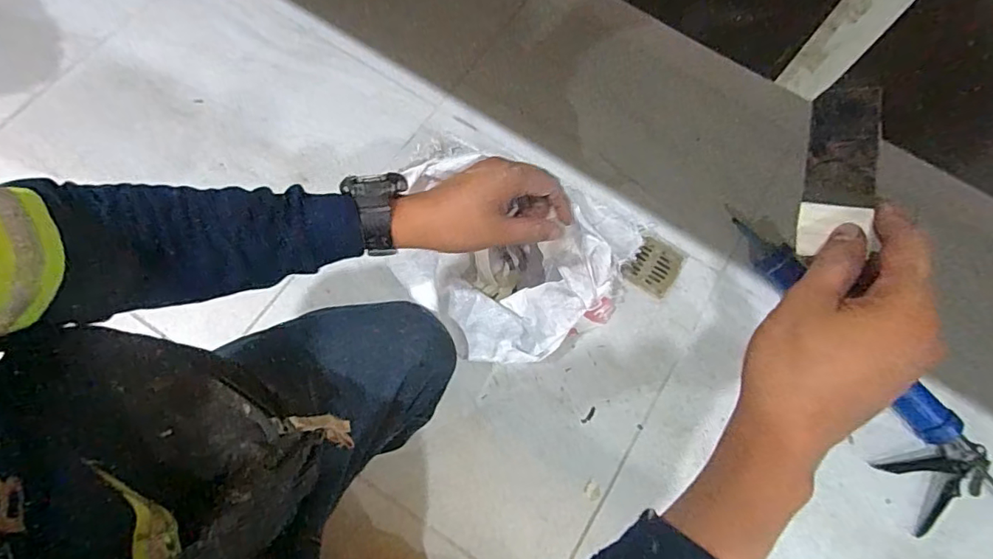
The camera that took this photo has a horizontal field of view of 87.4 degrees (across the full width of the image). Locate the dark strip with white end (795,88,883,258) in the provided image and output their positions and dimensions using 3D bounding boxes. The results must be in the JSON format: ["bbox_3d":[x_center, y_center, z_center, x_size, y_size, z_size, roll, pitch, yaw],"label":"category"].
[{"bbox_3d":[0.192,-0.058,0.294,0.039,0.092,0.004,5,31,41],"label":"dark strip with white end"}]

